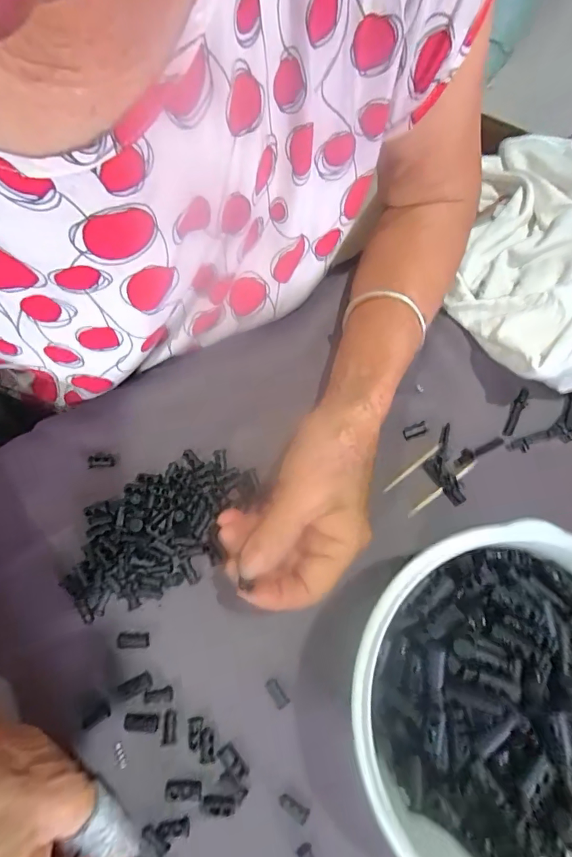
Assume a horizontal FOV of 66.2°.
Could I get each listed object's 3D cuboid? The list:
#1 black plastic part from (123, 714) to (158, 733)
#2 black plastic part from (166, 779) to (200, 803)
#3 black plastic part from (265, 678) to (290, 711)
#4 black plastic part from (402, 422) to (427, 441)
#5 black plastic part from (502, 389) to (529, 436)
[{"bbox_3d":[-0.086,0.174,0.259,0.020,0.004,0.009,2,70,3],"label":"black plastic part"},{"bbox_3d":[-0.058,0.203,0.245,0.020,0.004,0.010,-3,70,1],"label":"black plastic part"},{"bbox_3d":[-0.006,0.159,0.264,0.009,0.007,0.016,-35,72,-10],"label":"black plastic part"},{"bbox_3d":[0.091,0.002,0.312,0.016,0.004,0.009,-18,70,-4],"label":"black plastic part"},{"bbox_3d":[0.164,-0.012,0.312,0.009,0.004,0.039,30,74,12],"label":"black plastic part"}]

